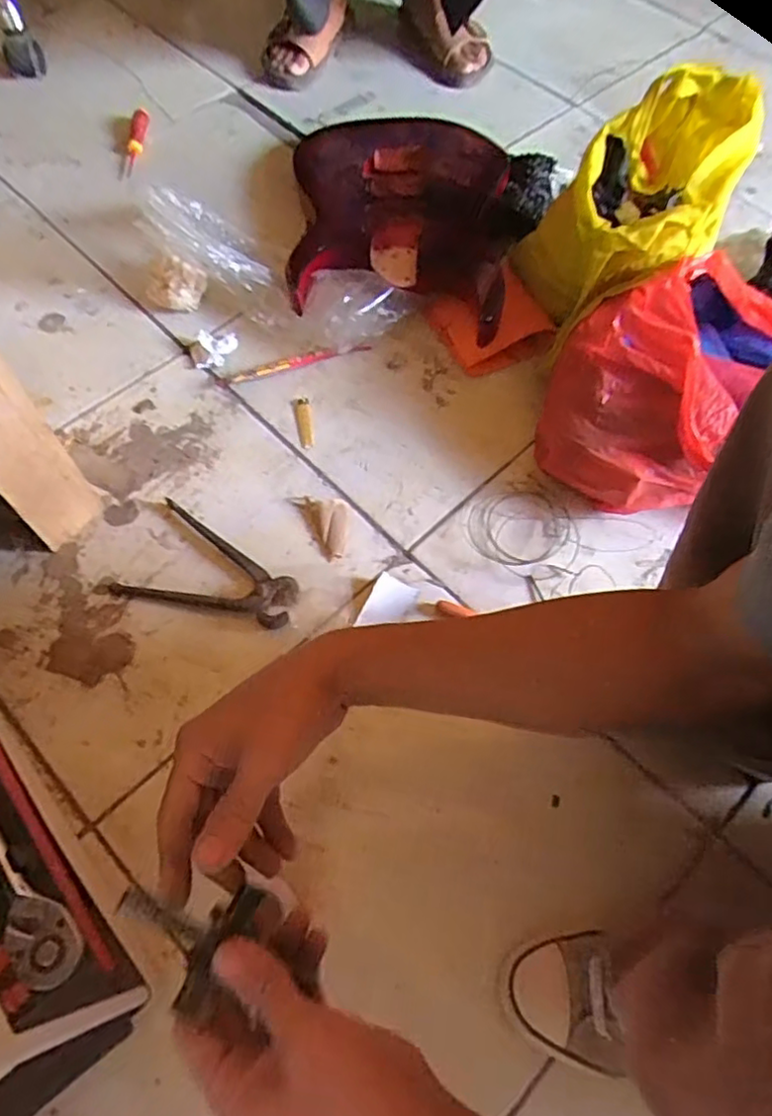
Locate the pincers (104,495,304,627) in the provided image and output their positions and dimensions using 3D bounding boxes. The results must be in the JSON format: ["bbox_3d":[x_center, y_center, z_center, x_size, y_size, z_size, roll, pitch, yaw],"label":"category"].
[{"bbox_3d":[-0.186,0.023,0.698,0.185,0.020,0.115,27,66,10],"label":"pincers"}]

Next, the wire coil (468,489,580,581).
[{"bbox_3d":[0.154,-0.031,0.739,0.121,0.016,0.106,23,66,9],"label":"wire coil"}]

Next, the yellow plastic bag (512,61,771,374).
[{"bbox_3d":[0.283,-0.382,0.729,0.148,0.138,0.293,42,97,16],"label":"yellow plastic bag"}]

